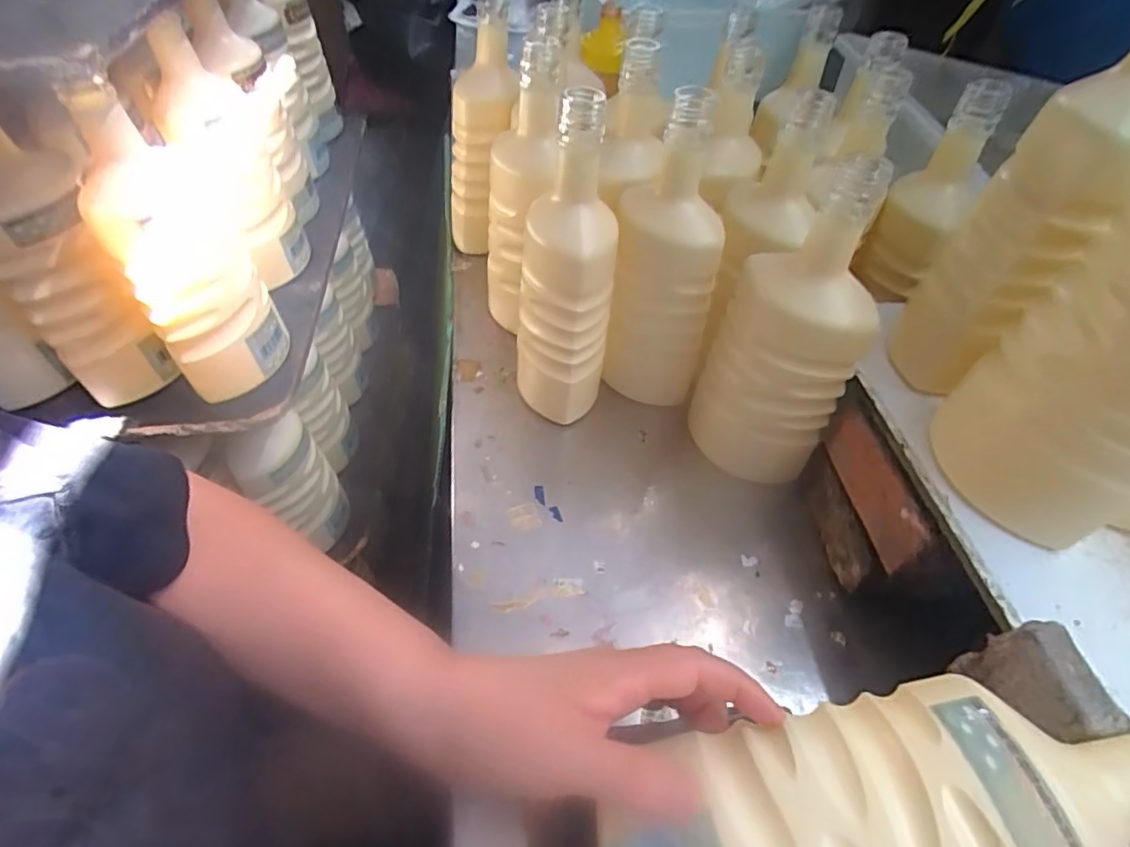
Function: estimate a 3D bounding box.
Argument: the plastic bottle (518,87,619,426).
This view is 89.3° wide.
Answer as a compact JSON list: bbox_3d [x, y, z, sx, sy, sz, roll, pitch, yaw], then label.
[{"bbox_3d":[0.001,-0.103,0.446,0.074,0.250,0.074,2,51,2],"label":"plastic bottle"}]

